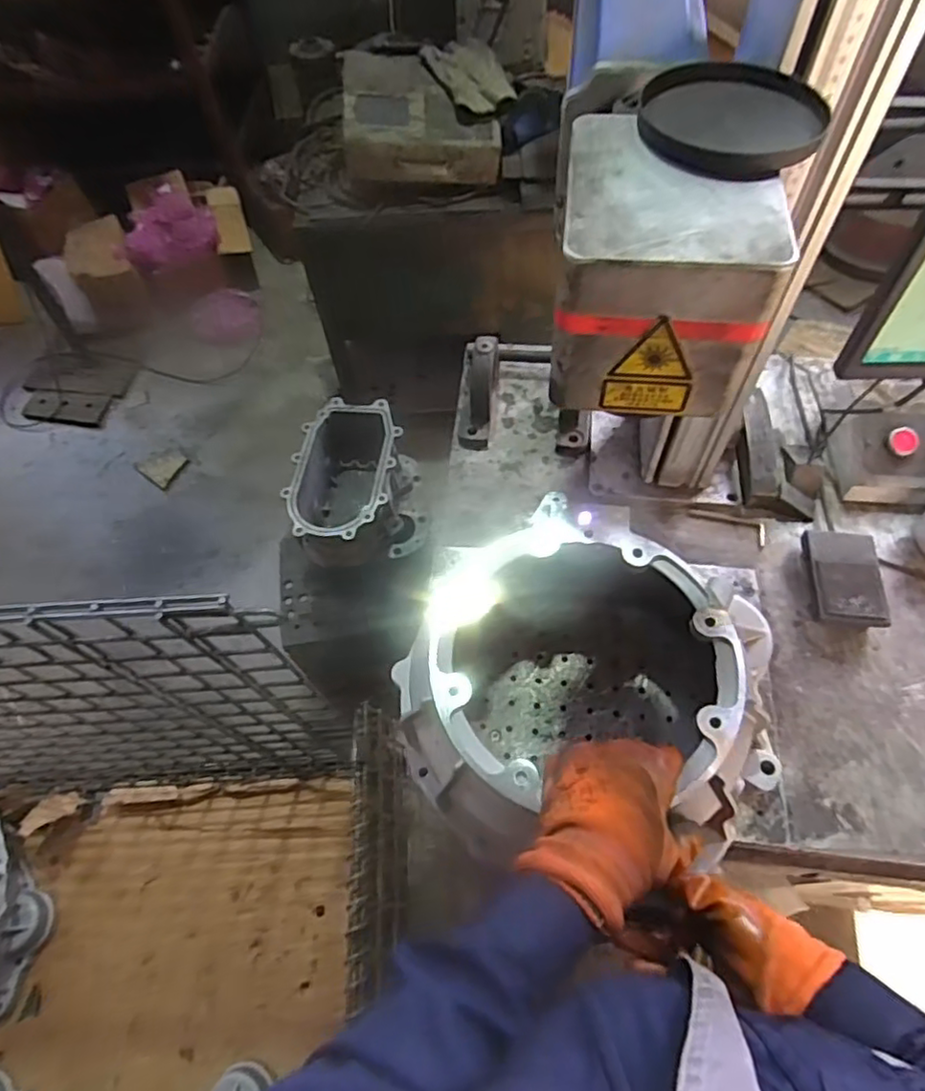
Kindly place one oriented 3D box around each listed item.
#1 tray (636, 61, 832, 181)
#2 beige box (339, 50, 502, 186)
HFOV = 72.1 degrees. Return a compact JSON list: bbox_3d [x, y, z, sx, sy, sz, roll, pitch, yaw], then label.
[{"bbox_3d":[0.131,-0.212,0.315,0.080,0.014,0.082,-2,60,3],"label":"tray"},{"bbox_3d":[-0.084,-0.864,1.287,0.298,0.131,0.252,-4,60,1],"label":"beige box"}]

